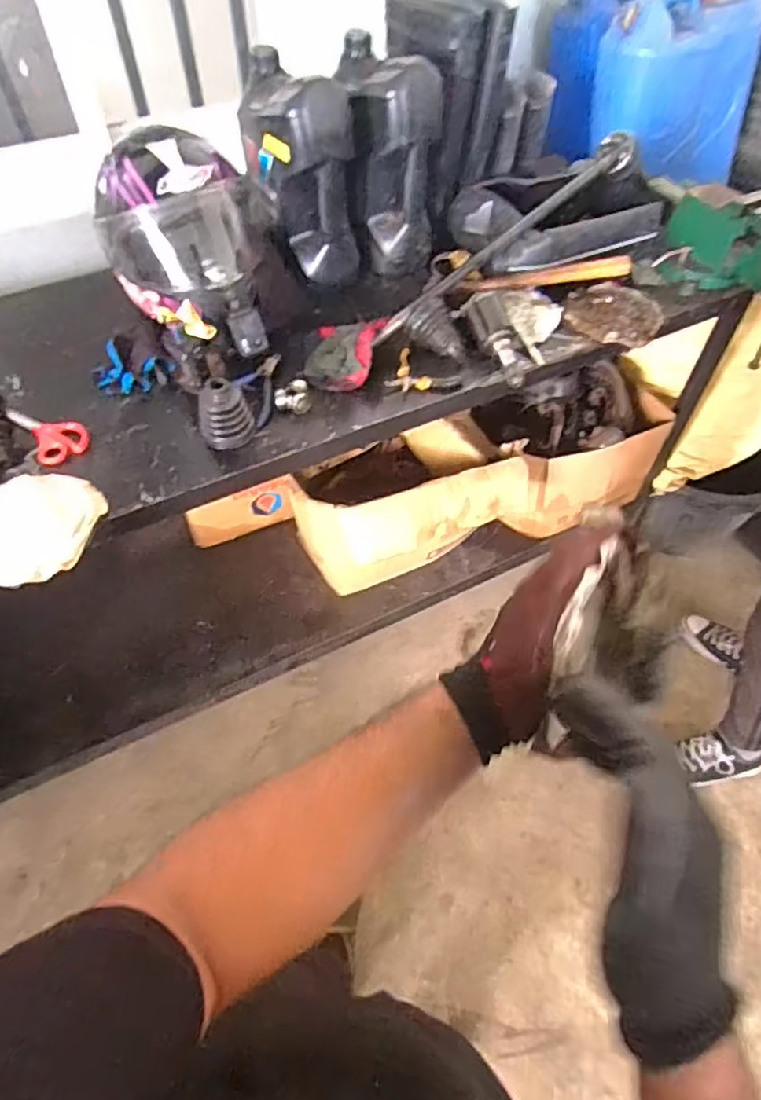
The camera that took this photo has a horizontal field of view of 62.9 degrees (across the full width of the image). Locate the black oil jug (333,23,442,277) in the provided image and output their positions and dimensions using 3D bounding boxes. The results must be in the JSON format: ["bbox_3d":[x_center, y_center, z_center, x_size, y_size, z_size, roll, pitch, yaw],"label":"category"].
[{"bbox_3d":[0.014,-0.705,1.119,0.136,0.297,0.222,-9,54,-7],"label":"black oil jug"}]

